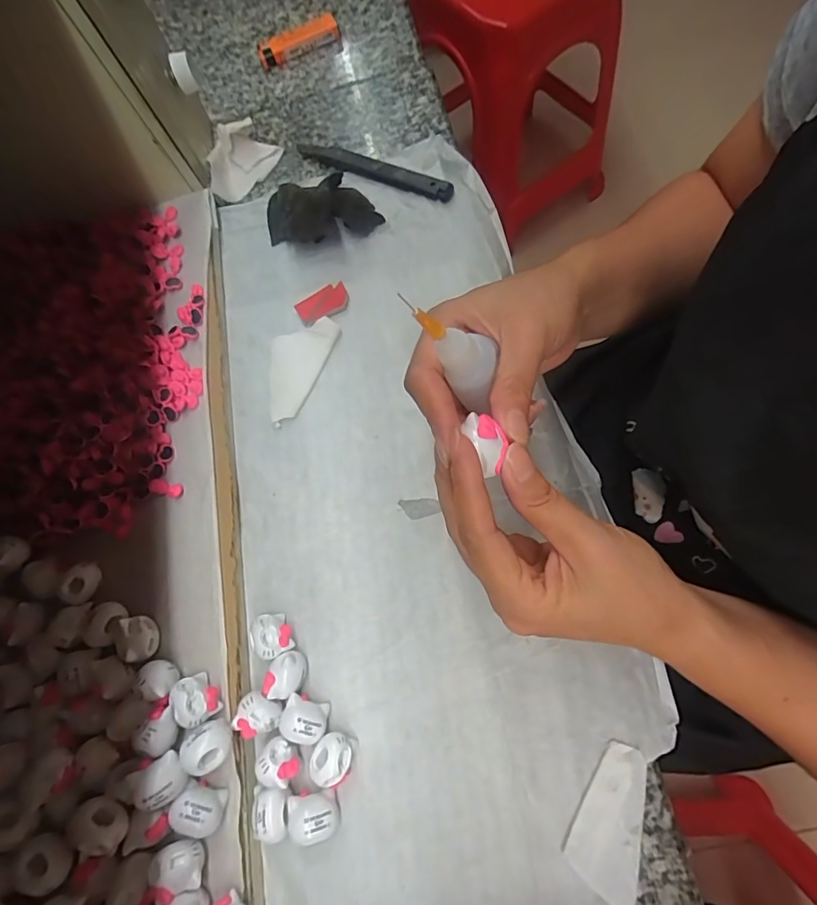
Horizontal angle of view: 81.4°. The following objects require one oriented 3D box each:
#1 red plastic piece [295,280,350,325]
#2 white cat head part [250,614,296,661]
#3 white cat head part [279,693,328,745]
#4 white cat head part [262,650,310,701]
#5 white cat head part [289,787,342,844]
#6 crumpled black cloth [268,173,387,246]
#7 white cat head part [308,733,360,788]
[{"bbox_3d":[-0.064,-0.112,0.352,0.040,0.004,0.026,-32,70,-3],"label":"red plastic piece"},{"bbox_3d":[-0.081,0.107,0.278,0.025,0.017,0.024,-18,70,2],"label":"white cat head part"},{"bbox_3d":[-0.058,0.148,0.262,0.024,0.018,0.021,16,75,13],"label":"white cat head part"},{"bbox_3d":[-0.069,0.127,0.271,0.020,0.015,0.026,28,78,16],"label":"white cat head part"},{"bbox_3d":[-0.049,0.189,0.248,0.025,0.018,0.019,-13,71,4],"label":"white cat head part"},{"bbox_3d":[-0.066,-0.185,0.359,0.086,0.032,0.037,-10,71,5],"label":"crumpled black cloth"},{"bbox_3d":[-0.040,0.164,0.256,0.023,0.017,0.022,-2,72,7],"label":"white cat head part"}]

